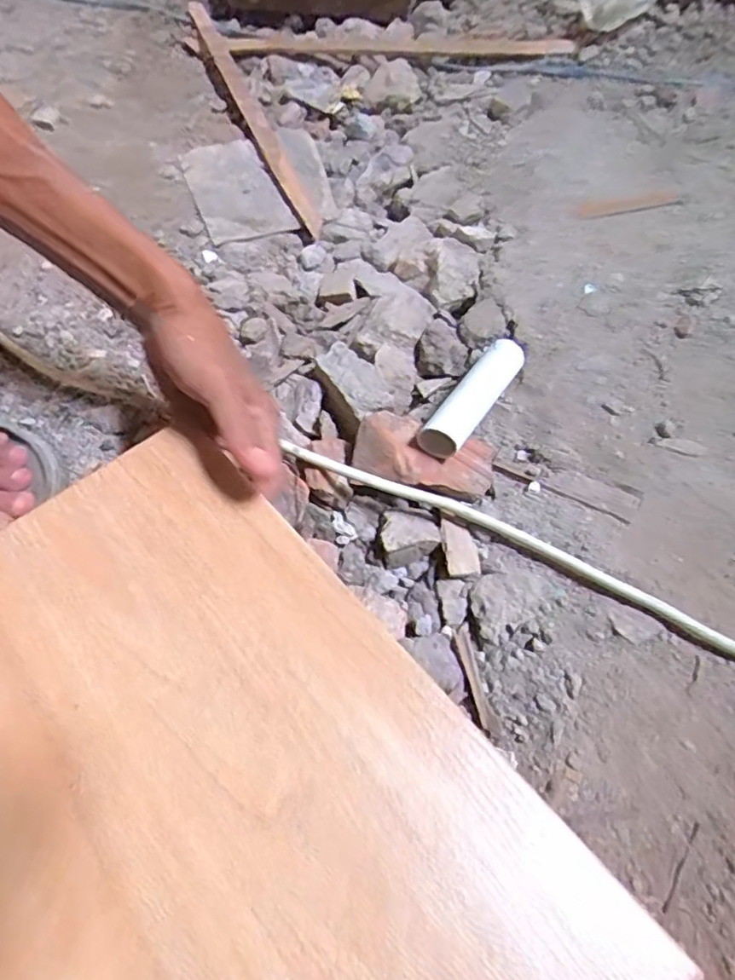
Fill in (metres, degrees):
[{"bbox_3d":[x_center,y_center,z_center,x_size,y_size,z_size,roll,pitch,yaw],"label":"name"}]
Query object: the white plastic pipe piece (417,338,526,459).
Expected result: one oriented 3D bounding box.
[{"bbox_3d":[0.084,-0.074,0.458,0.029,0.026,0.119,31,67,17],"label":"white plastic pipe piece"}]

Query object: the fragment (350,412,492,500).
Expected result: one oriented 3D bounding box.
[{"bbox_3d":[0.043,-0.028,0.453,0.109,0.023,0.058,10,62,7],"label":"fragment"}]

